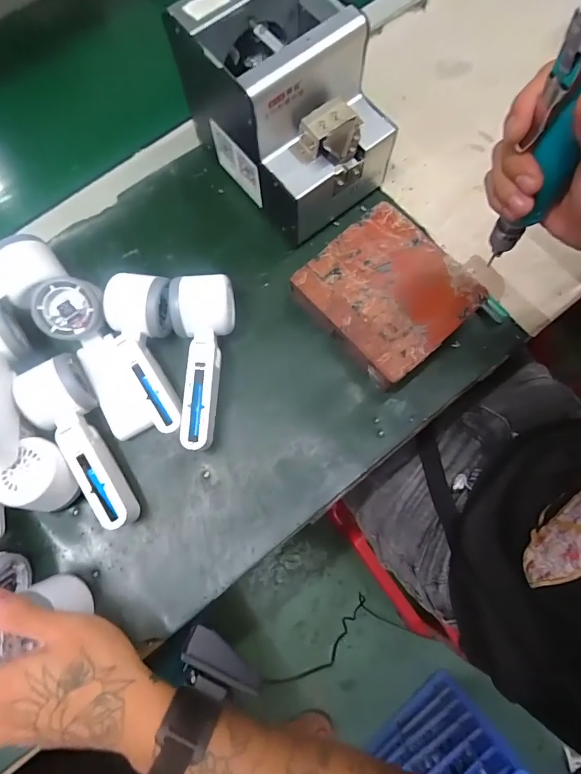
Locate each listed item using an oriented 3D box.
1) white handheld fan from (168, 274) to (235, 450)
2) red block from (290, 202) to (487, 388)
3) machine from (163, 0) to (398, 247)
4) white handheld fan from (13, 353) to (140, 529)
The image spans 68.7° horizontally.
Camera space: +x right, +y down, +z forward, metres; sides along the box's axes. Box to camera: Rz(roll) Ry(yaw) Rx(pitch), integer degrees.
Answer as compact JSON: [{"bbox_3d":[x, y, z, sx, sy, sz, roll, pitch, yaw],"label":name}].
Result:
[{"bbox_3d":[-0.080,-0.023,0.410,0.059,0.050,0.161,-6,75,0],"label":"white handheld fan"},{"bbox_3d":[0.093,-0.090,0.422,0.130,0.044,0.139,-40,78,-8],"label":"red block"},{"bbox_3d":[0.004,-0.267,0.421,0.132,0.165,0.166,-37,77,-7],"label":"machine"},{"bbox_3d":[-0.193,0.054,0.390,0.059,0.054,0.165,-27,76,-5],"label":"white handheld fan"}]

